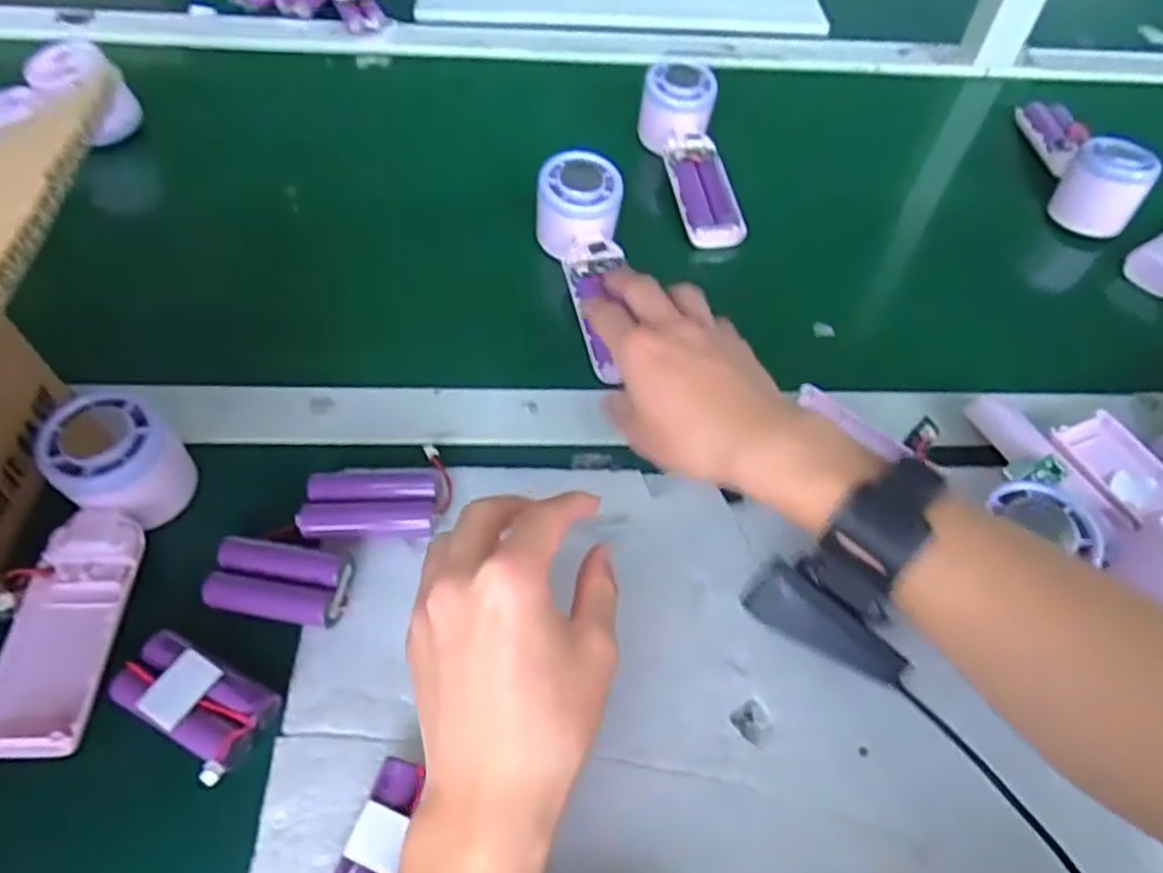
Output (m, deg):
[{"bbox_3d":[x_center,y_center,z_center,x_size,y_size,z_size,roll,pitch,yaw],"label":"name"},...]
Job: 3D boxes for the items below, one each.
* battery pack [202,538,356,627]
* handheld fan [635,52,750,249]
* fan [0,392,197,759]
[{"bbox_3d":[-0.146,0.068,0.369,0.067,0.013,0.038,9,57,2],"label":"battery pack"},{"bbox_3d":[0.091,-0.217,0.583,0.060,0.050,0.172,-10,72,-10],"label":"handheld fan"},{"bbox_3d":[-0.237,0.060,0.356,0.057,0.047,0.167,4,57,-1],"label":"fan"}]

